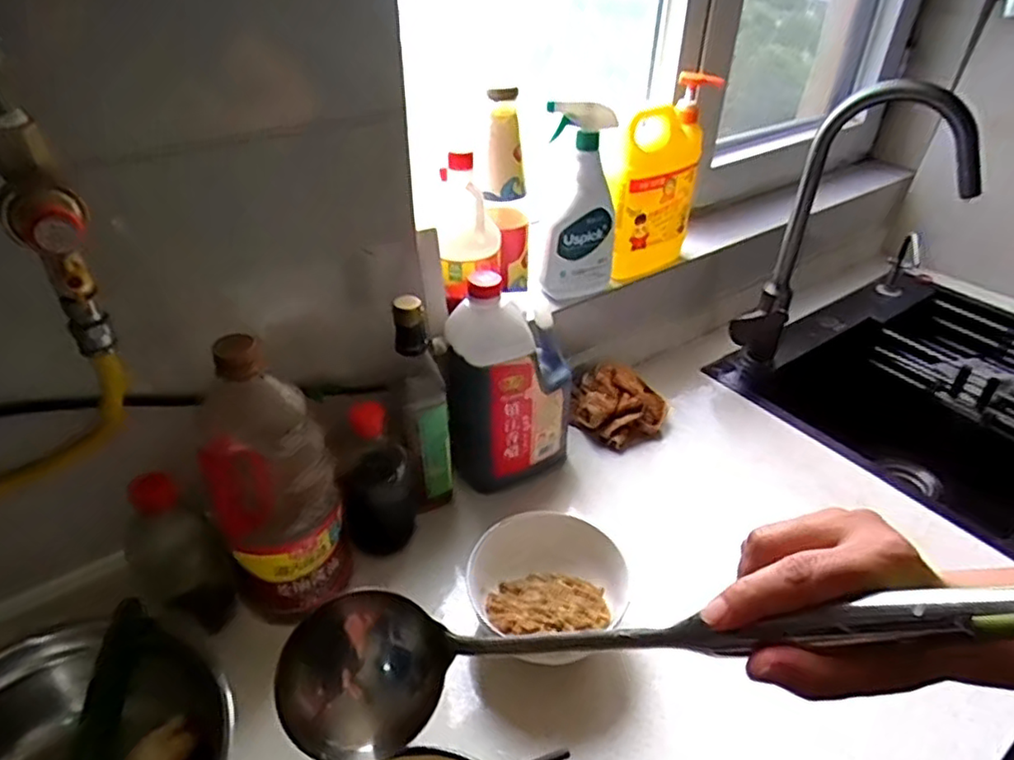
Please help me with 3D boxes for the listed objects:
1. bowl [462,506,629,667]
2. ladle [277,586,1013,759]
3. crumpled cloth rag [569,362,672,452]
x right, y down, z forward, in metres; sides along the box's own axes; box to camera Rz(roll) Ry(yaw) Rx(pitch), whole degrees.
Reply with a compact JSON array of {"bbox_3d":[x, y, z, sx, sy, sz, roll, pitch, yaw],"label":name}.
[{"bbox_3d":[0.041,0.206,0.648,0.145,0.072,0.138,1,37,-1],"label":"bowl"},{"bbox_3d":[0.042,0.131,0.312,0.342,0.078,0.075,-17,29,26],"label":"ladle"},{"bbox_3d":[0.156,0.028,0.910,0.131,0.074,0.121,13,38,15],"label":"crumpled cloth rag"}]

